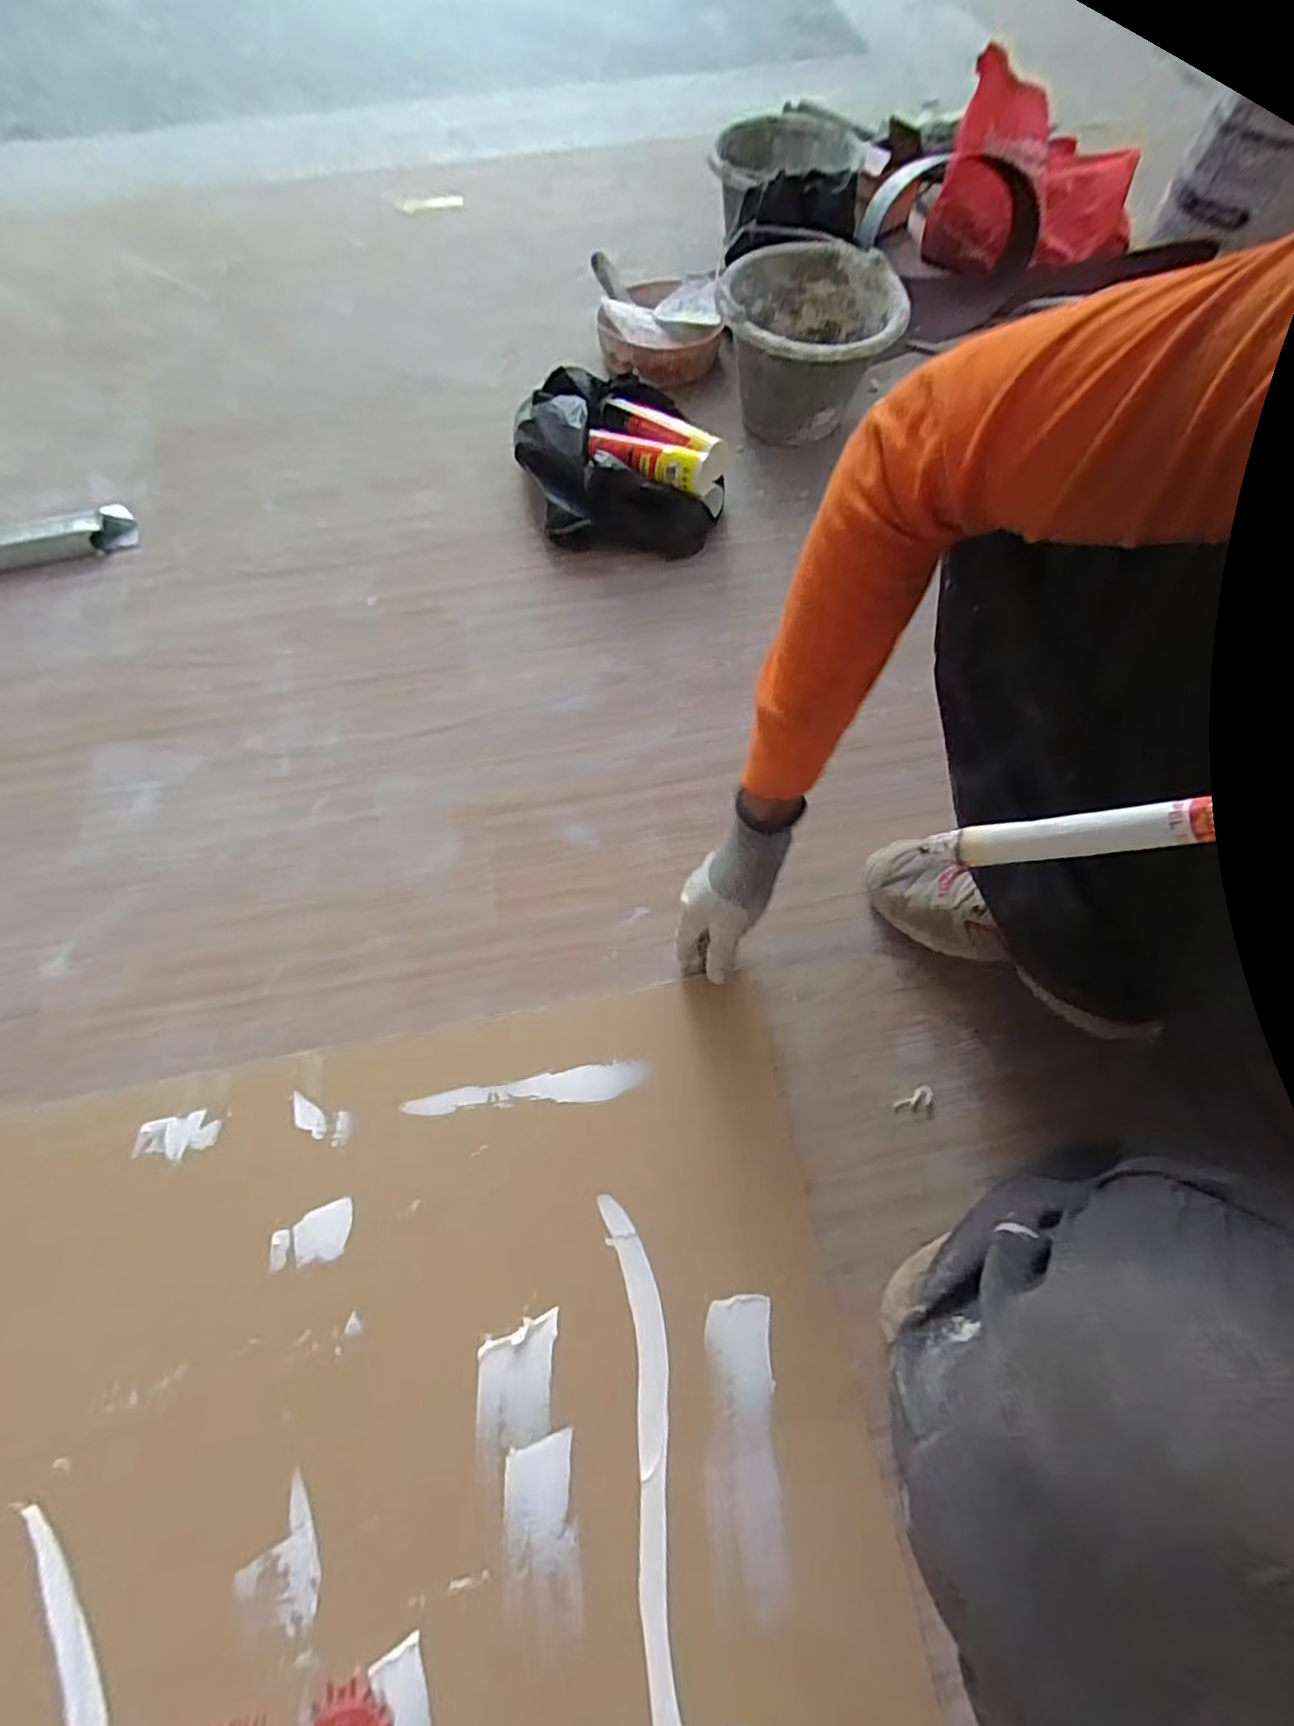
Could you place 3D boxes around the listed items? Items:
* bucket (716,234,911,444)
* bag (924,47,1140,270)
[{"bbox_3d":[0.223,-0.739,0.970,0.222,0.154,0.235,0,65,0],"label":"bucket"},{"bbox_3d":[0.639,-1.122,1.098,0.335,0.200,0.157,3,65,2],"label":"bag"}]

